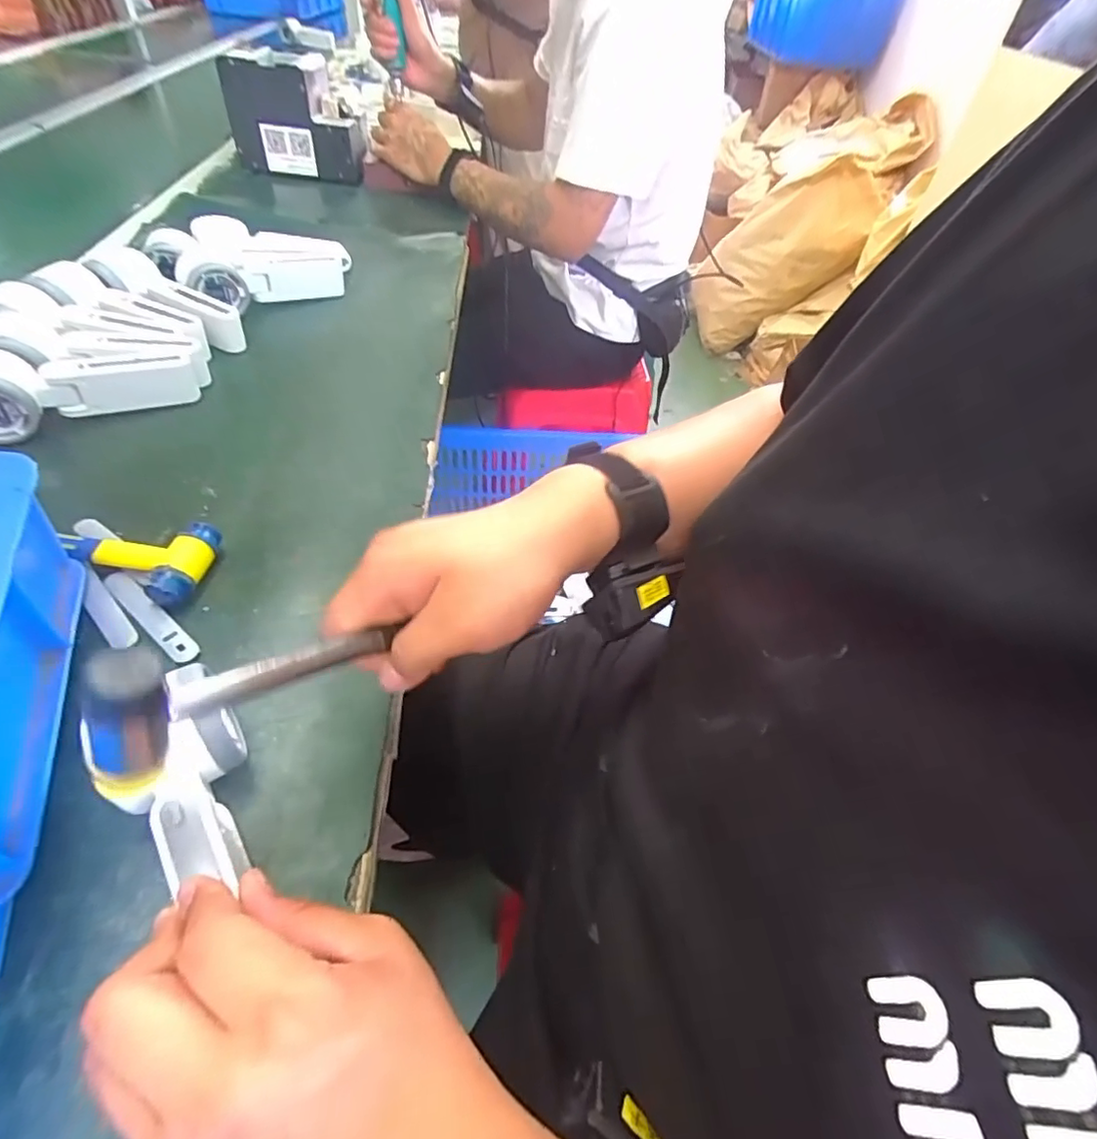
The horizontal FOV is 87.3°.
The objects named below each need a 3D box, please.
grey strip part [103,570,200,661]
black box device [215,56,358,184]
[{"bbox_3d":[-0.254,0.029,0.366,0.091,0.005,0.016,33,54,21],"label":"grey strip part"},{"bbox_3d":[-0.384,-0.674,0.867,0.180,0.140,0.035,-4,53,-10],"label":"black box device"}]

